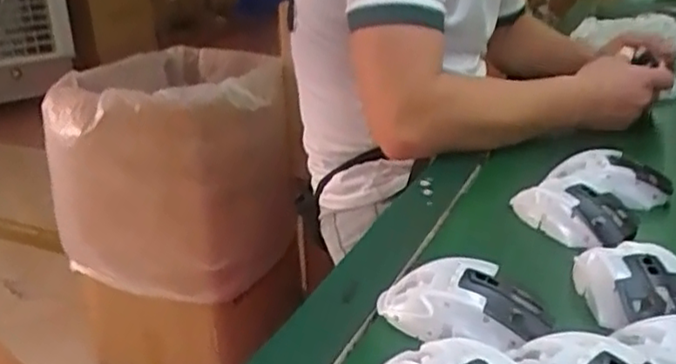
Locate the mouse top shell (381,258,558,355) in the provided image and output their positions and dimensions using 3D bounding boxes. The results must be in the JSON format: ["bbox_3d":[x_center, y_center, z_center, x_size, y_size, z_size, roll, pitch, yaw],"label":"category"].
[{"bbox_3d":[0.084,0.083,0.456,0.115,0.035,0.064,11,26,16],"label":"mouse top shell"}]

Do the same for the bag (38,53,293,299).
[{"bbox_3d":[-0.372,-0.065,1.563,0.486,0.425,0.539,0,25,-7],"label":"bag"}]

